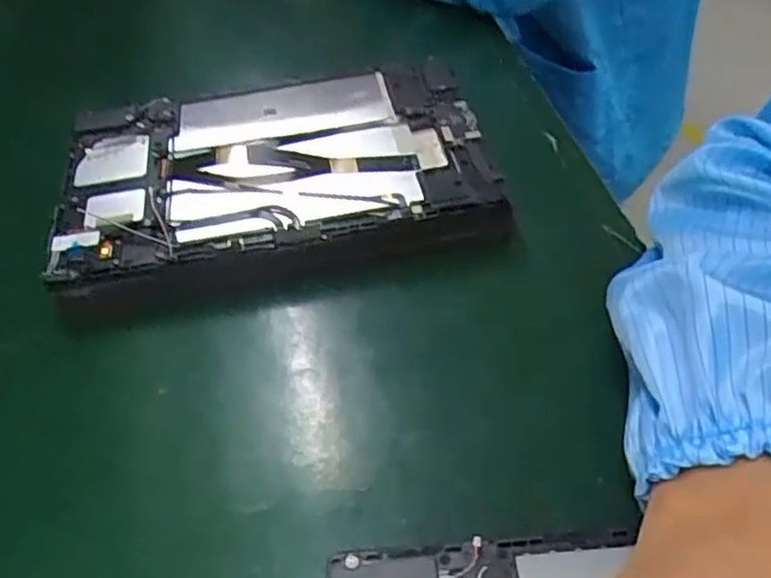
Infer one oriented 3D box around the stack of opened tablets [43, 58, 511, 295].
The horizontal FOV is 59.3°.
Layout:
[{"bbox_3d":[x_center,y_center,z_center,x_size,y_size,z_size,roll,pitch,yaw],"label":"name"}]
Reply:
[{"bbox_3d":[-0.063,-0.070,0.397,0.237,0.031,0.150,-12,49,-4],"label":"stack of opened tablets"}]

